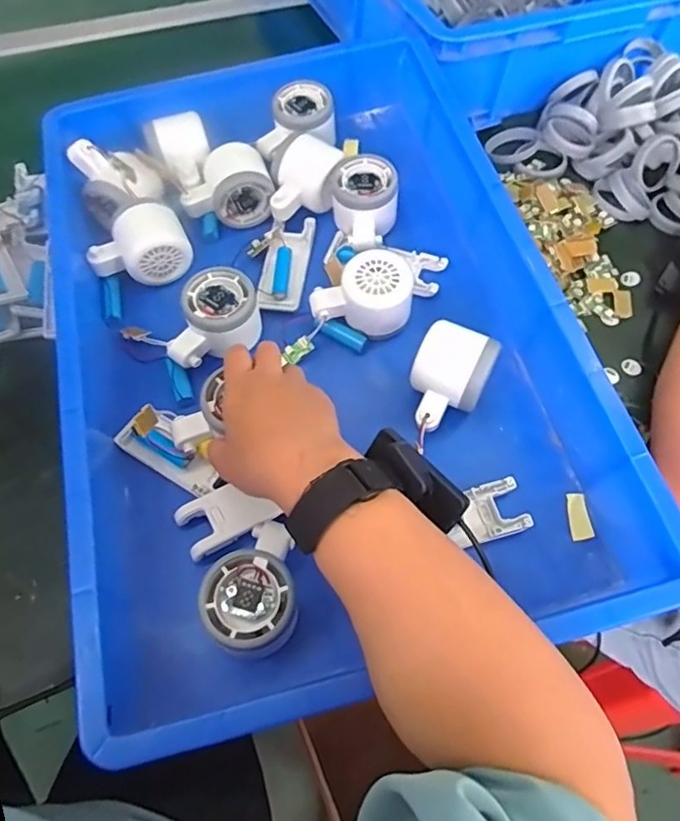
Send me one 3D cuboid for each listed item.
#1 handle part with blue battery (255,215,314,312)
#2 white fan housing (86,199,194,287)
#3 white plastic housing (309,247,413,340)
[{"bbox_3d":[-0.049,-0.134,0.519,0.040,0.019,0.099,11,60,3],"label":"handle part with blue battery"},{"bbox_3d":[-0.177,-0.143,0.500,0.083,0.049,0.049,-18,63,-13],"label":"white fan housing"},{"bbox_3d":[0.020,-0.099,0.479,0.085,0.052,0.055,8,60,1],"label":"white plastic housing"}]

